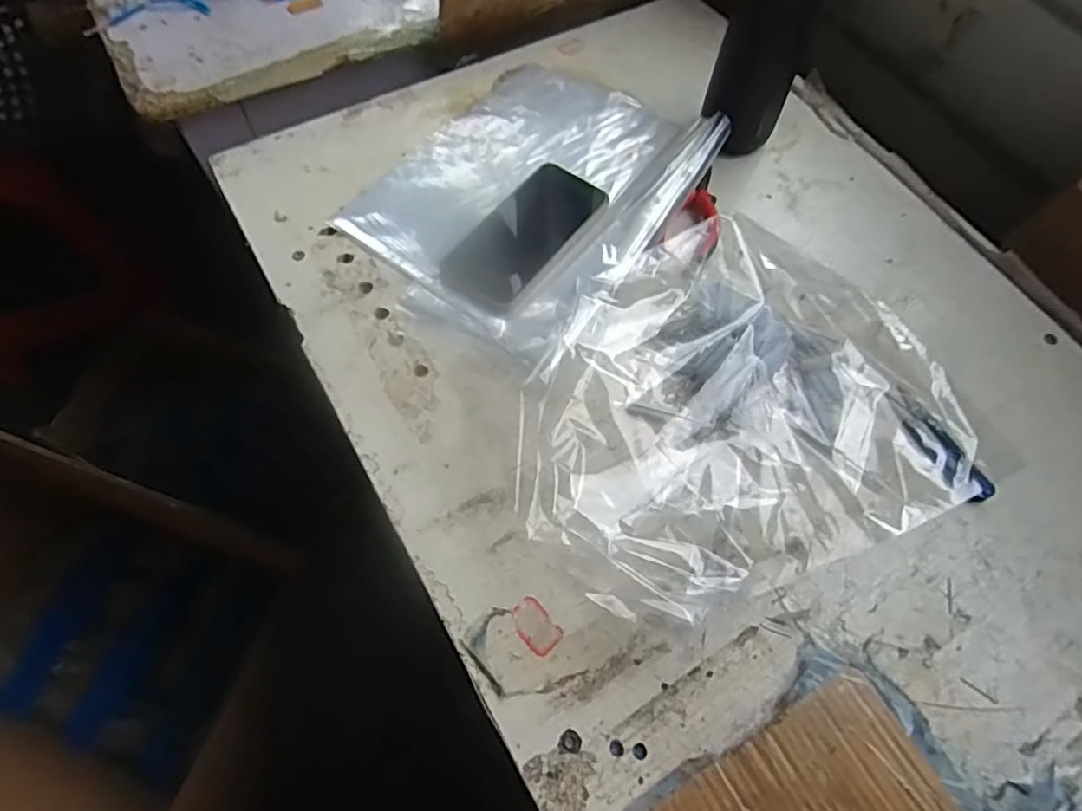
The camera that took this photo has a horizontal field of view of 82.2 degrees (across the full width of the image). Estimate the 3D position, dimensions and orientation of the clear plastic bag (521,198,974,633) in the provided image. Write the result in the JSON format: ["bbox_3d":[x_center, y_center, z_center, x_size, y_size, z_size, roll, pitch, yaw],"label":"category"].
[{"bbox_3d":[0.146,-0.011,0.477,0.361,0.044,0.282,-21,66,-11],"label":"clear plastic bag"}]

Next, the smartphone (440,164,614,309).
[{"bbox_3d":[-0.015,-0.154,0.558,0.088,0.015,0.161,32,68,14],"label":"smartphone"}]

